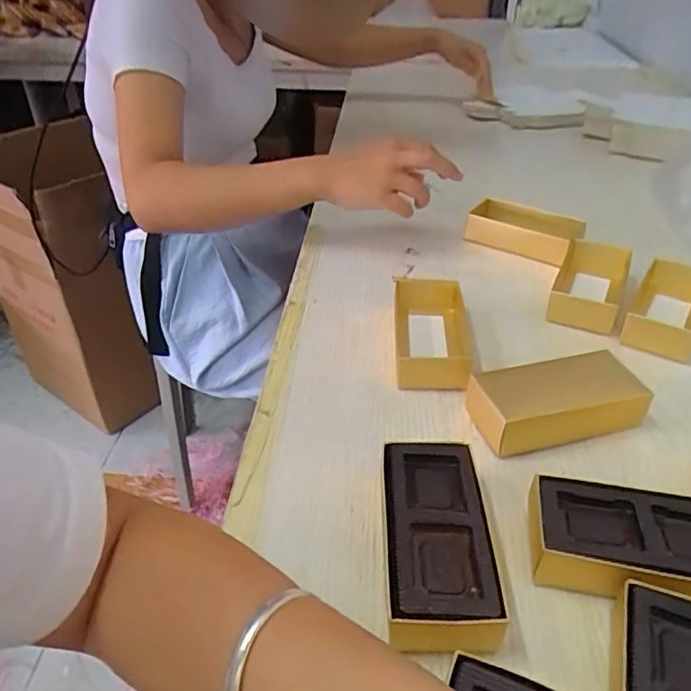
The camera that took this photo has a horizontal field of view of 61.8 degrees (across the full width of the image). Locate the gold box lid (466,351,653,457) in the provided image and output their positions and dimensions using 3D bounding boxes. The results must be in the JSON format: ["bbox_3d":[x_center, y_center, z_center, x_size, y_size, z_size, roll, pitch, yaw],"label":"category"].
[{"bbox_3d":[0.144,0.038,0.409,0.123,0.037,0.058,-8,38,-11],"label":"gold box lid"}]

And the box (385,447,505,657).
[{"bbox_3d":[0.050,0.110,0.317,0.056,0.031,0.124,1,37,1],"label":"box"}]

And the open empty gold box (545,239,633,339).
[{"bbox_3d":[0.228,-0.055,0.543,0.063,0.038,0.112,17,40,22],"label":"open empty gold box"}]

